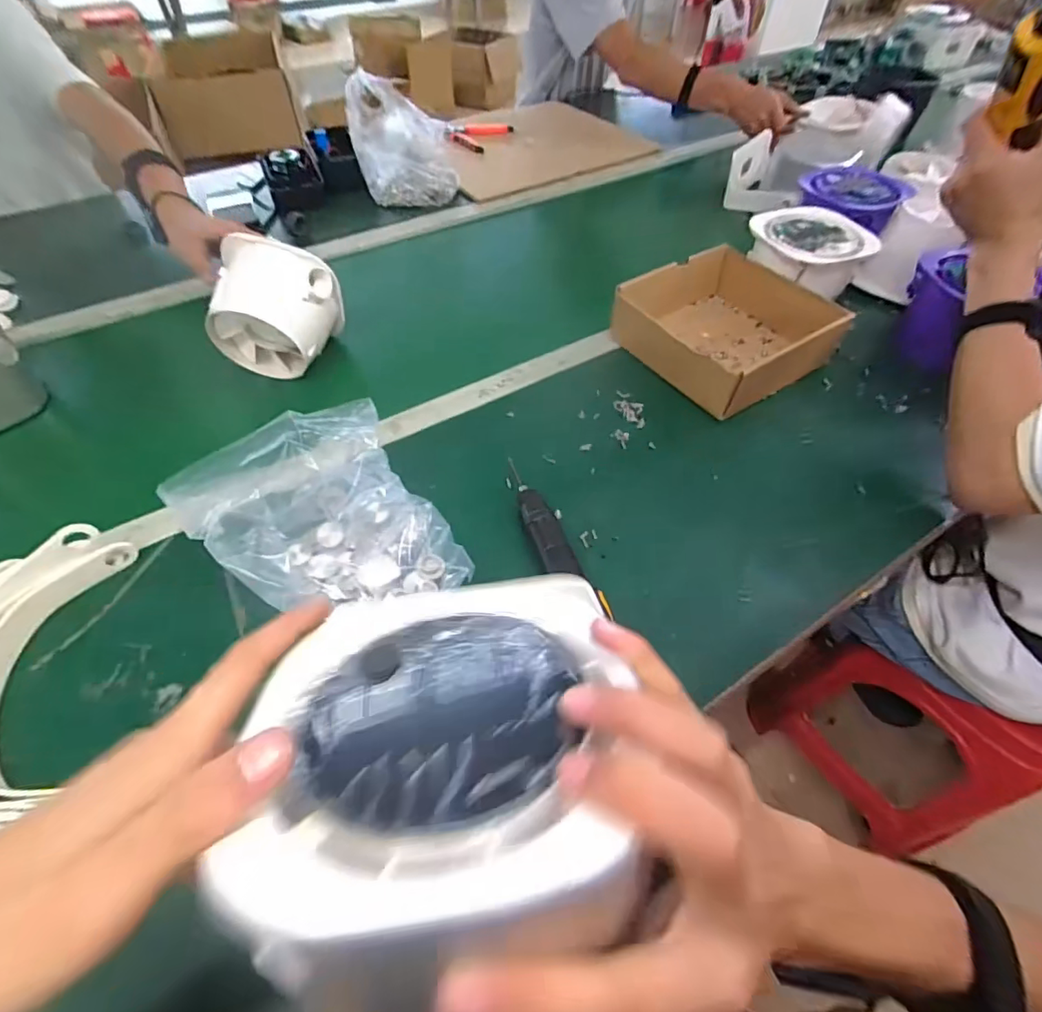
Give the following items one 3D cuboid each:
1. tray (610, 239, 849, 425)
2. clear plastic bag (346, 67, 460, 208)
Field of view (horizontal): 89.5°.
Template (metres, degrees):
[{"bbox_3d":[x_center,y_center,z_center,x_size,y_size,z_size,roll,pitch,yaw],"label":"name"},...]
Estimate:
[{"bbox_3d":[0.251,-0.220,0.652,0.193,0.072,0.205,-29,58,-21],"label":"tray"},{"bbox_3d":[-0.208,-0.642,0.930,0.174,0.153,0.129,-10,53,-8],"label":"clear plastic bag"}]

